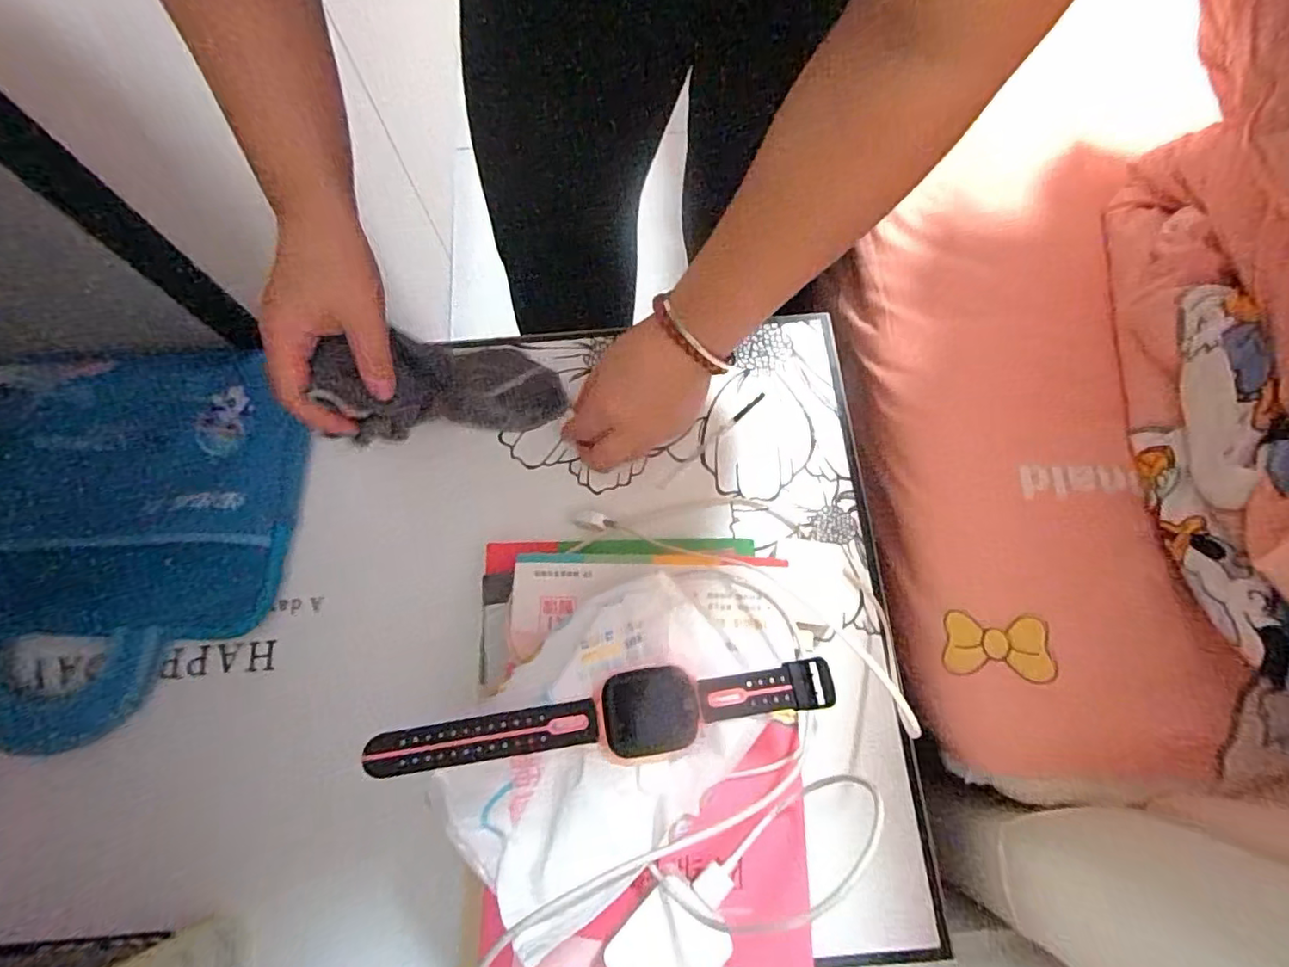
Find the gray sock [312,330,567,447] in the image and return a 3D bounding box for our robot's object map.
[{"bbox_3d":[-0.139,-0.062,0.419,0.176,0.051,0.052,-8,69,-47],"label":"gray sock"}]

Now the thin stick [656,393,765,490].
[{"bbox_3d":[0.051,-0.034,0.463,0.111,0.005,0.006,-41,76,-11],"label":"thin stick"}]

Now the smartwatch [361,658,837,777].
[{"bbox_3d":[-0.019,0.117,0.292,0.222,0.014,0.039,-11,72,-2],"label":"smartwatch"}]

